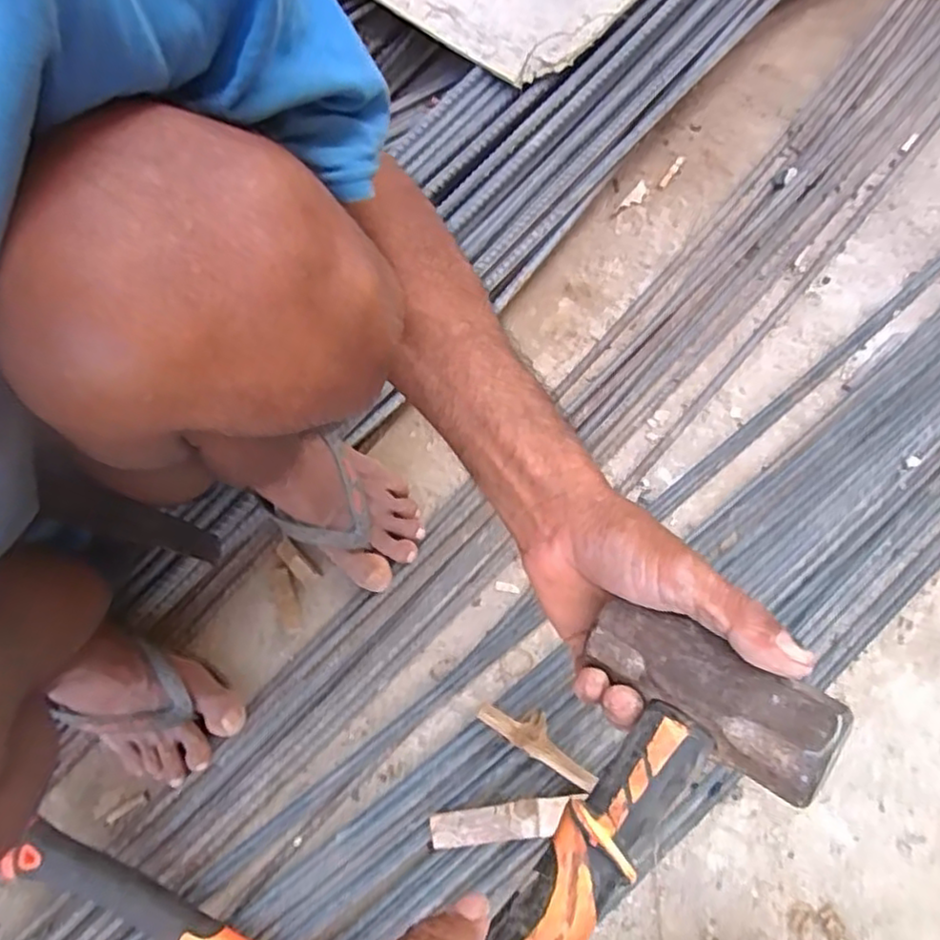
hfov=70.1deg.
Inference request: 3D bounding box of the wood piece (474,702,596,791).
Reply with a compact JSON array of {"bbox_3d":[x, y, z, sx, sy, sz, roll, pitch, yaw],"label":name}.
[{"bbox_3d":[0.059,0.222,0.553,0.107,0.026,0.032,31,75,12],"label":"wood piece"}]

